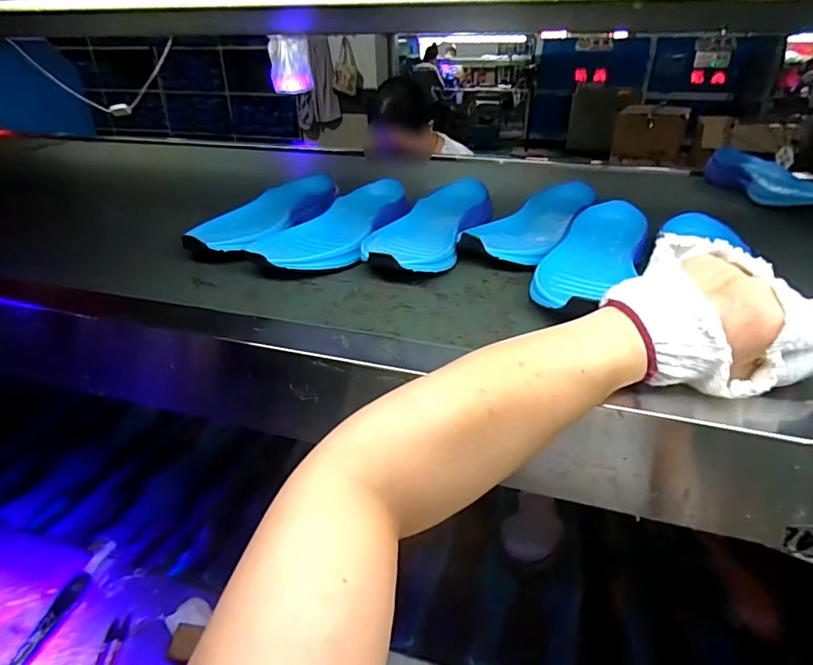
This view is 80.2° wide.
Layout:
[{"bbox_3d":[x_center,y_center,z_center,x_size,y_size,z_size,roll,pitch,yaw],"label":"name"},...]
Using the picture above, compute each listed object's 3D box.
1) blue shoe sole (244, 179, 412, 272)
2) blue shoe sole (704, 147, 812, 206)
[{"bbox_3d":[-0.078,-0.129,0.558,0.113,0.037,0.233,10,32,16],"label":"blue shoe sole"},{"bbox_3d":[0.550,-0.234,0.743,0.101,0.045,0.255,5,31,8],"label":"blue shoe sole"}]

